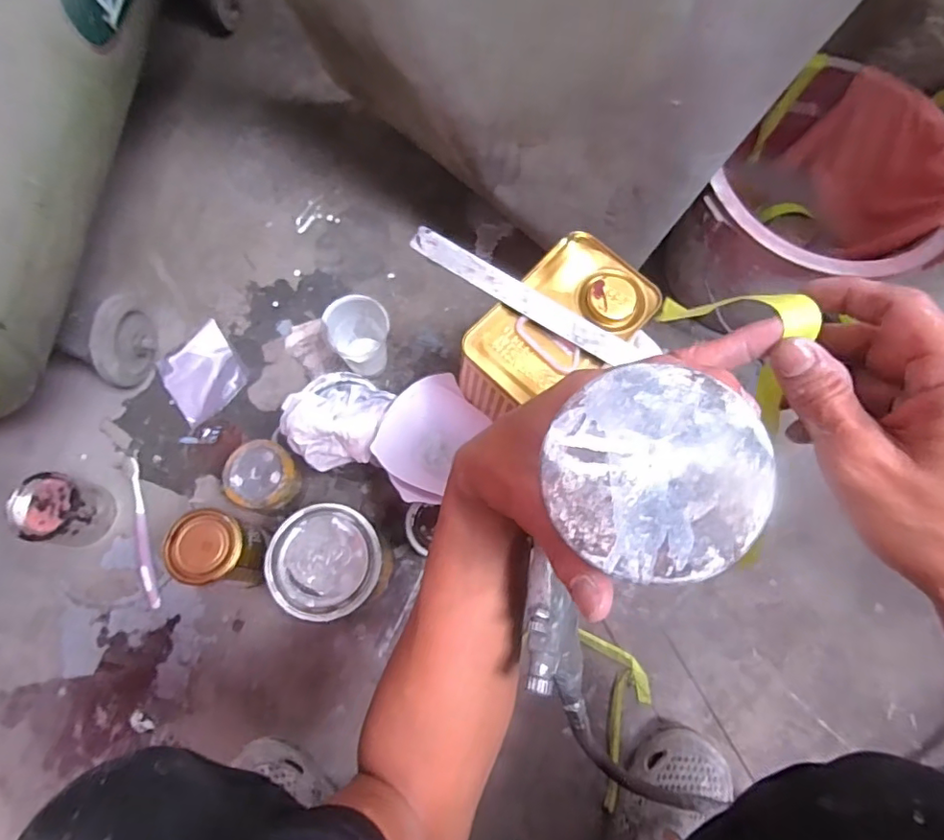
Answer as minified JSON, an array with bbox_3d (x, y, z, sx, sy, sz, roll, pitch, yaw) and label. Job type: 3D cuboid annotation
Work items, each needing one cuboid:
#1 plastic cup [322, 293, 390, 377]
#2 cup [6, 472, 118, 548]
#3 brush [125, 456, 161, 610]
[{"bbox_3d":[-0.133,-0.099,0.684,0.074,0.119,0.073,1,72,-2],"label":"plastic cup"},{"bbox_3d":[-0.466,0.104,0.631,0.074,0.071,0.073,0,73,-1],"label":"cup"},{"bbox_3d":[-0.396,0.132,0.659,0.018,0.011,0.185,-17,74,-6],"label":"brush"}]

